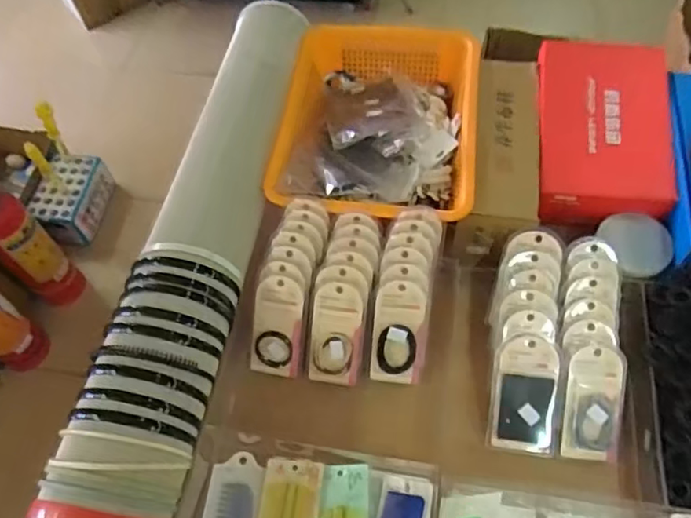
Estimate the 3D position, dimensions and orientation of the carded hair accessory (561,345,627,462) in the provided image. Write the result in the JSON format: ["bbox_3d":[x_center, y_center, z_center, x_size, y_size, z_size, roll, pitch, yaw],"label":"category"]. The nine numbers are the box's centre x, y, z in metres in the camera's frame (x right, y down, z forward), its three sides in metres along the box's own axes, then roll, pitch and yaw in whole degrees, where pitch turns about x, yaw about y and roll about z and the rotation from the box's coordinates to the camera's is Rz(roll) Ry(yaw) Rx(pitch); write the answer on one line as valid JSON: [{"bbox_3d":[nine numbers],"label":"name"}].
[{"bbox_3d":[0.307,0.178,0.718,0.069,0.008,0.139,8,88,9],"label":"carded hair accessory"}]

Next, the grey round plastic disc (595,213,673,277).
[{"bbox_3d":[0.415,-0.023,0.819,0.081,0.006,0.097,-24,66,4],"label":"grey round plastic disc"}]

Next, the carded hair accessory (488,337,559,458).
[{"bbox_3d":[0.225,0.170,0.727,0.081,0.016,0.143,3,88,3],"label":"carded hair accessory"}]

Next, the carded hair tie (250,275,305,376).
[{"bbox_3d":[-0.092,0.091,0.772,0.065,0.138,0.020,11,16,11],"label":"carded hair tie"}]

